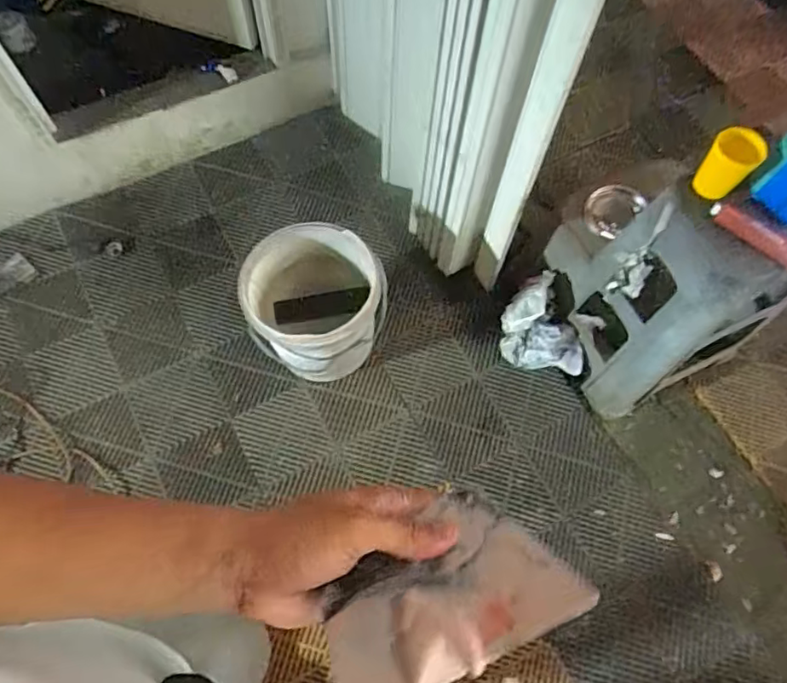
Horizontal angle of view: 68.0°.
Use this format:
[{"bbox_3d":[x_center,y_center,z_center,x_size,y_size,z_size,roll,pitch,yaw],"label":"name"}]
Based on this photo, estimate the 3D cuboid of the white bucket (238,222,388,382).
[{"bbox_3d":[-0.183,-0.074,1.403,0.298,0.343,0.275,1,66,-2],"label":"white bucket"}]

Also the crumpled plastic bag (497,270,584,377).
[{"bbox_3d":[0.365,-0.023,1.447,0.157,0.158,0.235,-28,70,-14],"label":"crumpled plastic bag"}]

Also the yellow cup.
[{"bbox_3d":[0.567,-0.300,0.989,0.078,0.091,0.079,1,66,-2],"label":"yellow cup"}]

